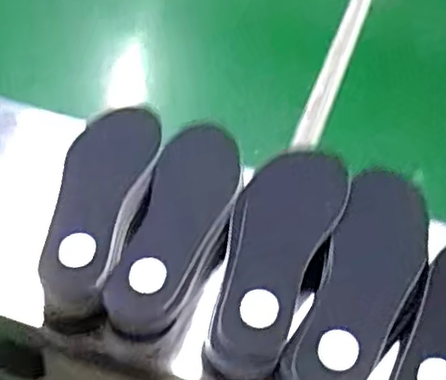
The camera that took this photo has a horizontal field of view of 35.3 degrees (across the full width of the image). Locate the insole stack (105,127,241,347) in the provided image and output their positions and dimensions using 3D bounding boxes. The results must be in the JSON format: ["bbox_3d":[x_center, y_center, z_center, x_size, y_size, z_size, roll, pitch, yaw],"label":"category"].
[{"bbox_3d":[-0.037,0.037,0.587,0.072,0.035,0.189,14,48,9],"label":"insole stack"}]

